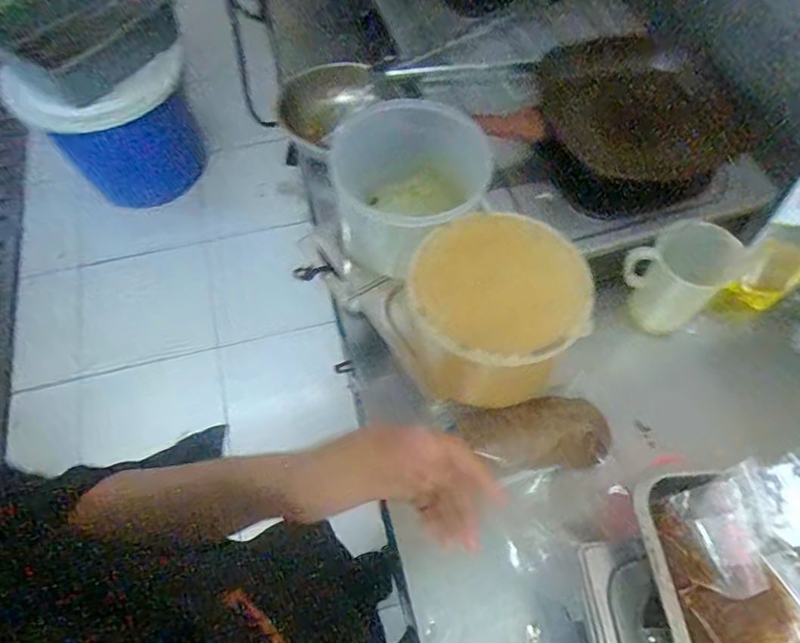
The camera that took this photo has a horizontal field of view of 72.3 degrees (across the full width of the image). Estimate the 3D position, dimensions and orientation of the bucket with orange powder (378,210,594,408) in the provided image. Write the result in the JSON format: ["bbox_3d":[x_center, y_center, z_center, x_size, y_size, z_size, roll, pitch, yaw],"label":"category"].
[{"bbox_3d":[0.092,0.004,0.578,0.164,0.174,0.158,0,62,0],"label":"bucket with orange powder"}]

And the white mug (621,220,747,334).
[{"bbox_3d":[0.352,-0.054,0.714,0.092,0.136,0.107,-38,69,-19],"label":"white mug"}]

